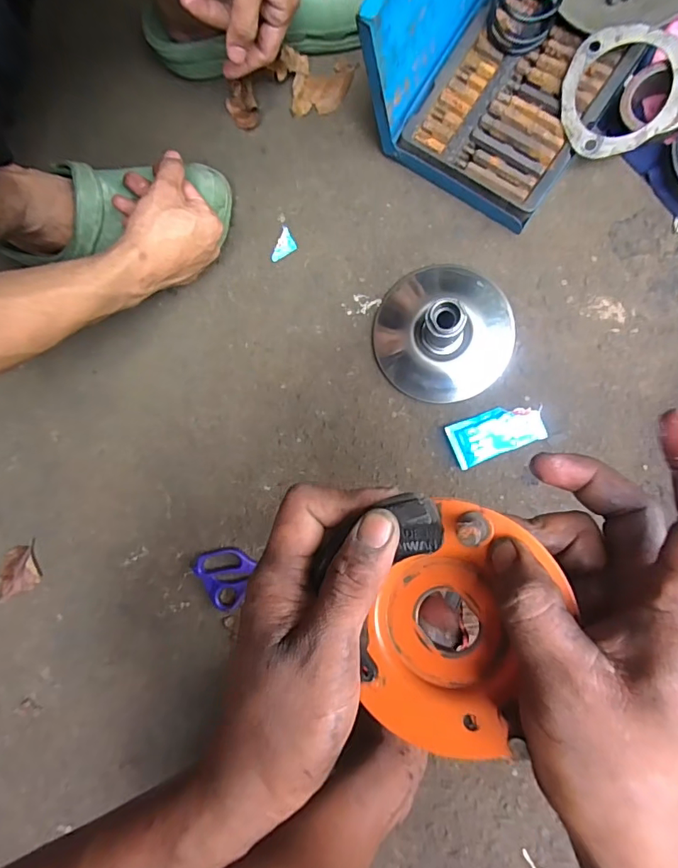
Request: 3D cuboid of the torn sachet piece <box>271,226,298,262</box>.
[{"bbox_3d":[-0.061,-0.196,0.492,0.029,0.004,0.026,-27,86,8],"label":"torn sachet piece"}]

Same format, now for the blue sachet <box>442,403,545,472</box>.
[{"bbox_3d":[0.152,-0.002,0.456,0.088,0.008,0.043,-22,86,8],"label":"blue sachet"}]

